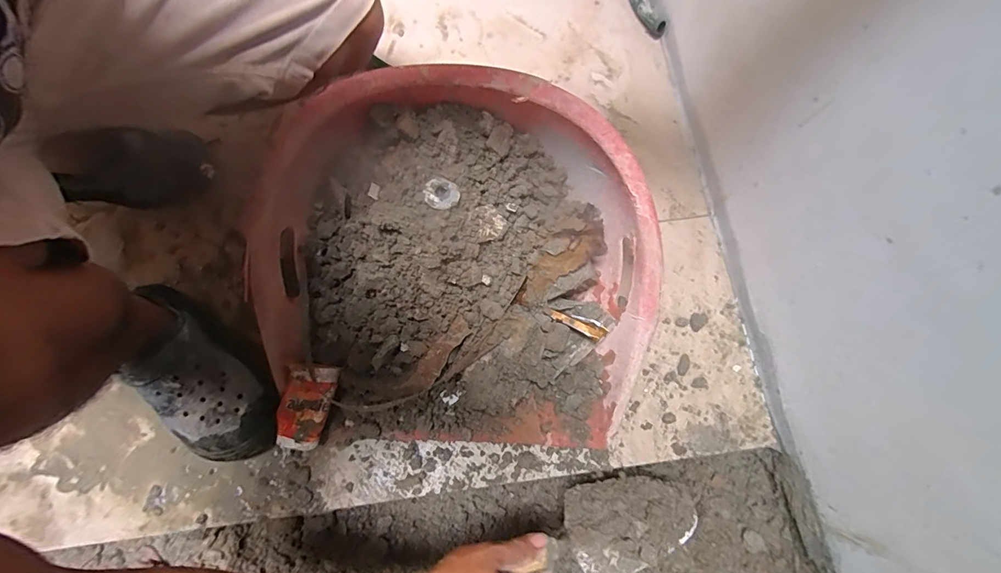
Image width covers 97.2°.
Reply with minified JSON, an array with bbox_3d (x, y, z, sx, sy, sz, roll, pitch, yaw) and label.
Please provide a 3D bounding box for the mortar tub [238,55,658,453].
[{"bbox_3d":[-0.055,-0.019,0.507,0.448,0.128,0.412,2,101,2],"label":"mortar tub"}]

